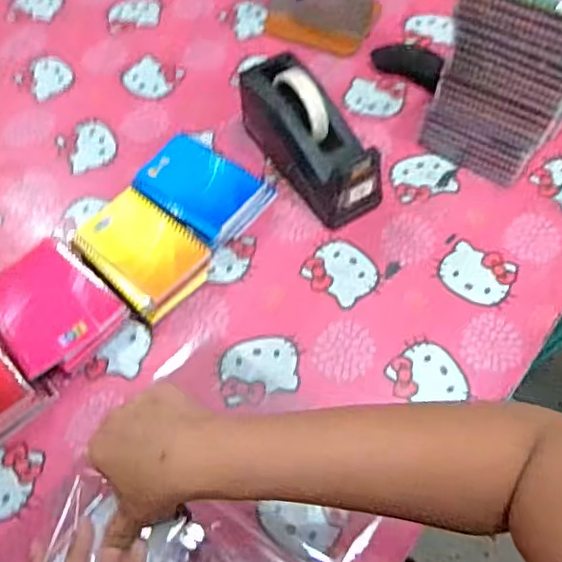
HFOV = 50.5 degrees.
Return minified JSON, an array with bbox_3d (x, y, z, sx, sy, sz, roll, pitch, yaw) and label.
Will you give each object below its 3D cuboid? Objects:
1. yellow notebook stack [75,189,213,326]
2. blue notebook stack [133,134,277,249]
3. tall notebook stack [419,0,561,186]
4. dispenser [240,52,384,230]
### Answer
[{"bbox_3d":[-0.158,-0.030,0.670,0.136,0.043,0.107,35,66,19],"label":"yellow notebook stack"},{"bbox_3d":[-0.091,-0.107,0.707,0.144,0.041,0.114,30,65,17],"label":"blue notebook stack"},{"bbox_3d":[0.288,-0.270,0.686,0.146,0.230,0.200,30,65,17],"label":"tall notebook stack"},{"bbox_3d":[0.031,-0.170,0.700,0.077,0.118,0.198,-30,63,-15],"label":"dispenser"}]

